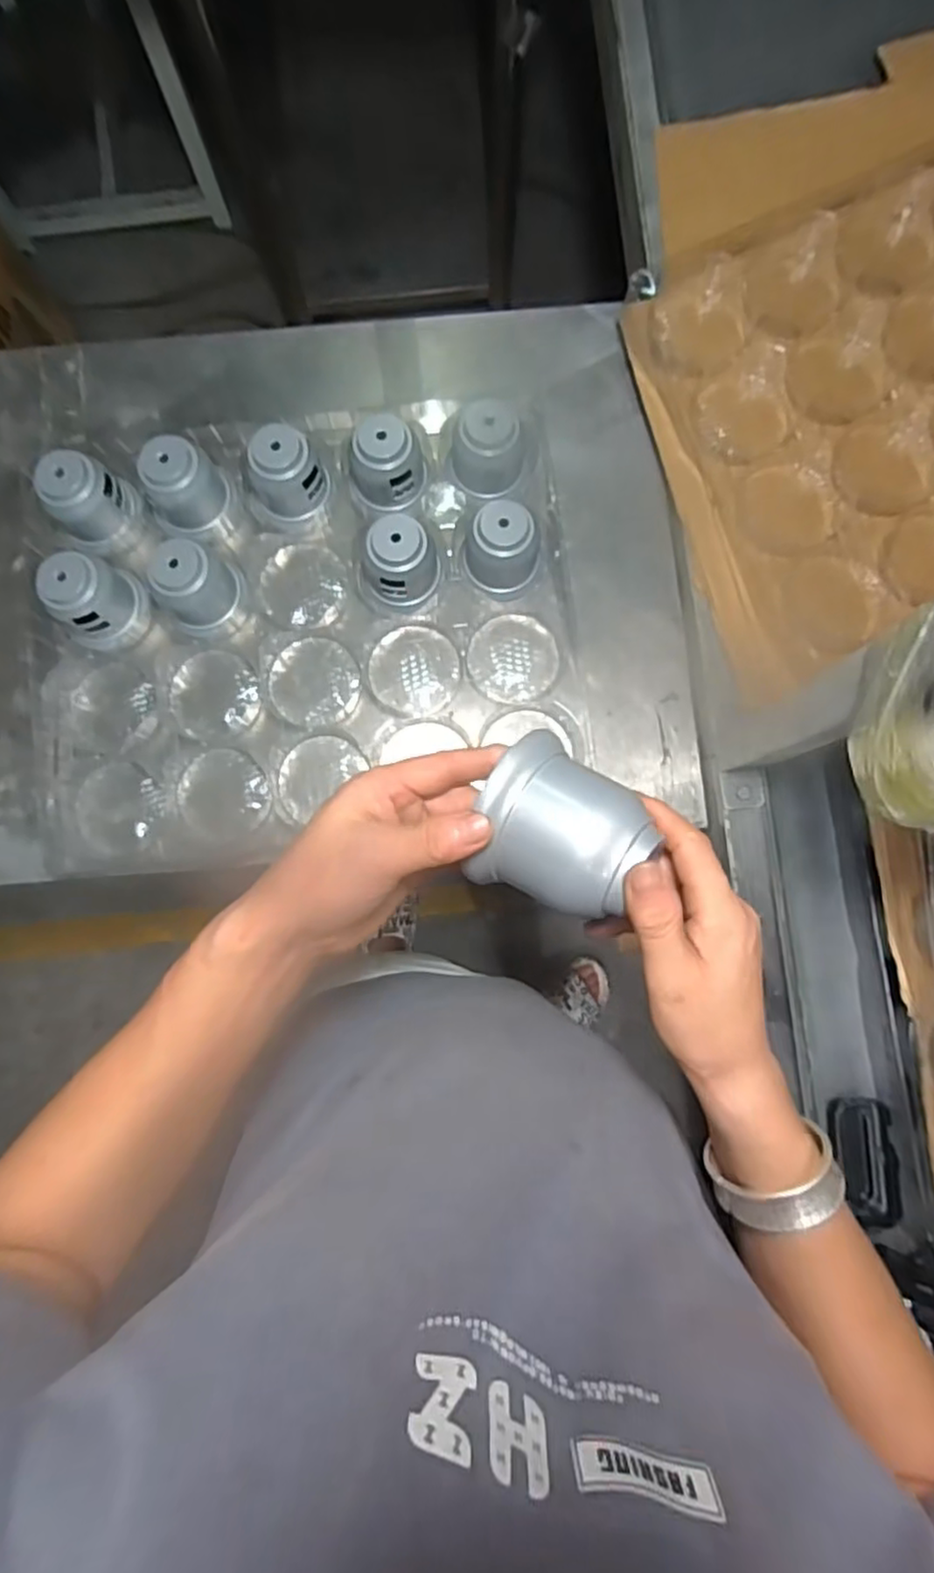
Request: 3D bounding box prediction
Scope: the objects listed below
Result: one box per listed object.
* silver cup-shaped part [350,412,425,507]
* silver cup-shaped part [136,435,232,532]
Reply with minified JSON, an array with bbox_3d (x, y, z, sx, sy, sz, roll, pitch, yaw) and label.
[{"bbox_3d":[-0.080,-0.327,0.692,0.076,0.069,0.064,-33,85,-3],"label":"silver cup-shaped part"},{"bbox_3d":[-0.290,-0.303,0.702,0.066,0.090,0.071,3,84,1],"label":"silver cup-shaped part"}]

